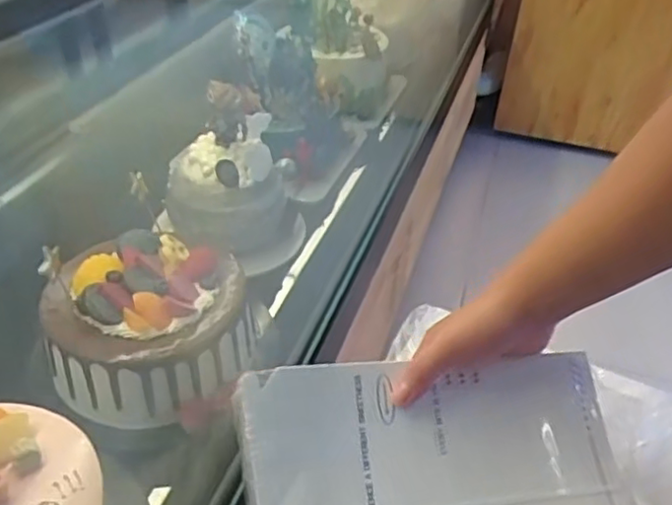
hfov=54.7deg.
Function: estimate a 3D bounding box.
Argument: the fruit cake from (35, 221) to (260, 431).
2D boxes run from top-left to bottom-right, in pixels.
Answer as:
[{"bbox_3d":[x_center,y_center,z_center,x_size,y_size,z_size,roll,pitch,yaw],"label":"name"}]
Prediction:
[{"bbox_3d":[-0.175,0.063,0.632,0.189,0.099,0.172,-4,39,-10],"label":"fruit cake"}]

